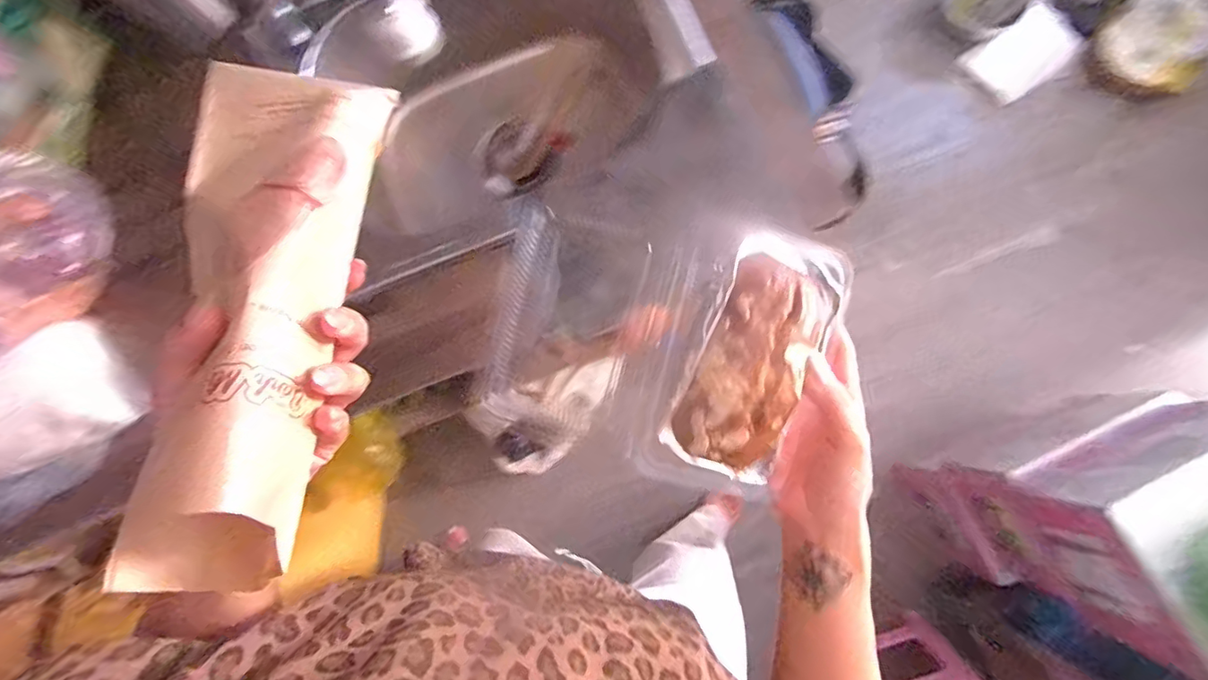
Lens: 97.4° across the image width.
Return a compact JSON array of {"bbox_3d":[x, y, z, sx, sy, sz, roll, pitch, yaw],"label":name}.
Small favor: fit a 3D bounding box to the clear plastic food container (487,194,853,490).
[{"bbox_3d":[0.029,0.001,0.330,0.200,0.065,0.157,16,91,17],"label":"clear plastic food container"}]

